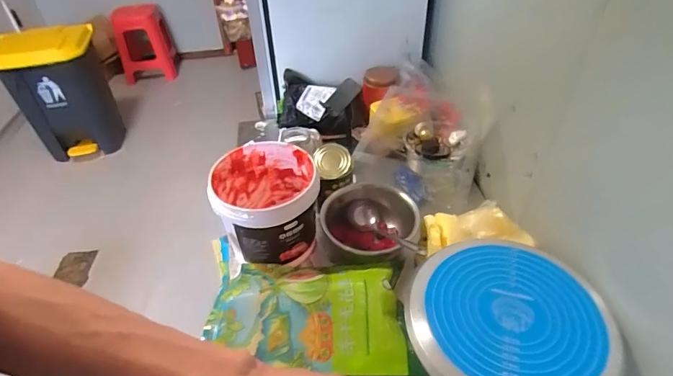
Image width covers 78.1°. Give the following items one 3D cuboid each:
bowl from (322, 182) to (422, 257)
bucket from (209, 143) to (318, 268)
[{"bbox_3d":[0.066,0.075,0.866,0.179,0.089,0.190,-2,41,1],"label":"bowl"},{"bbox_3d":[-0.137,0.036,0.840,0.191,0.177,0.200,-2,41,1],"label":"bucket"}]

